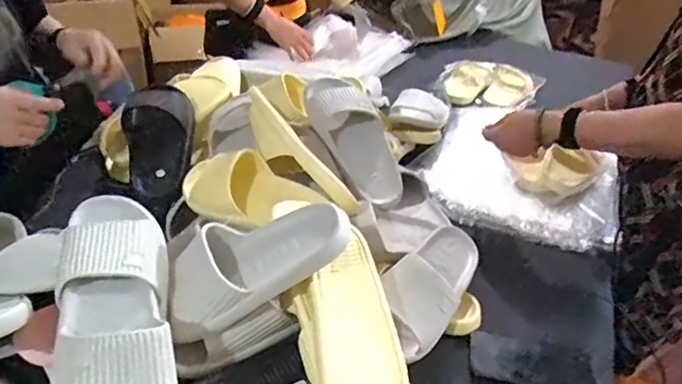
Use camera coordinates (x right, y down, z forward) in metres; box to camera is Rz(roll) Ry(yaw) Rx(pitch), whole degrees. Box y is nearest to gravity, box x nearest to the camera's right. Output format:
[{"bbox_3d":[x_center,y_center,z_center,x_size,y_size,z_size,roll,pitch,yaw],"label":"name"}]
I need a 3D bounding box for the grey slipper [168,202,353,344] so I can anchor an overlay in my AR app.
[{"bbox_3d":[-0.098,0.074,0.626,0.217,0.075,0.094,-24,35,7],"label":"grey slipper"}]

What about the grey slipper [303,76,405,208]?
[{"bbox_3d":[0.028,-0.094,0.946,0.117,0.088,0.261,-20,72,-32],"label":"grey slipper"}]

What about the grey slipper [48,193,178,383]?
[{"bbox_3d":[-0.235,0.124,0.569,0.113,0.065,0.322,-8,55,-18],"label":"grey slipper"}]

